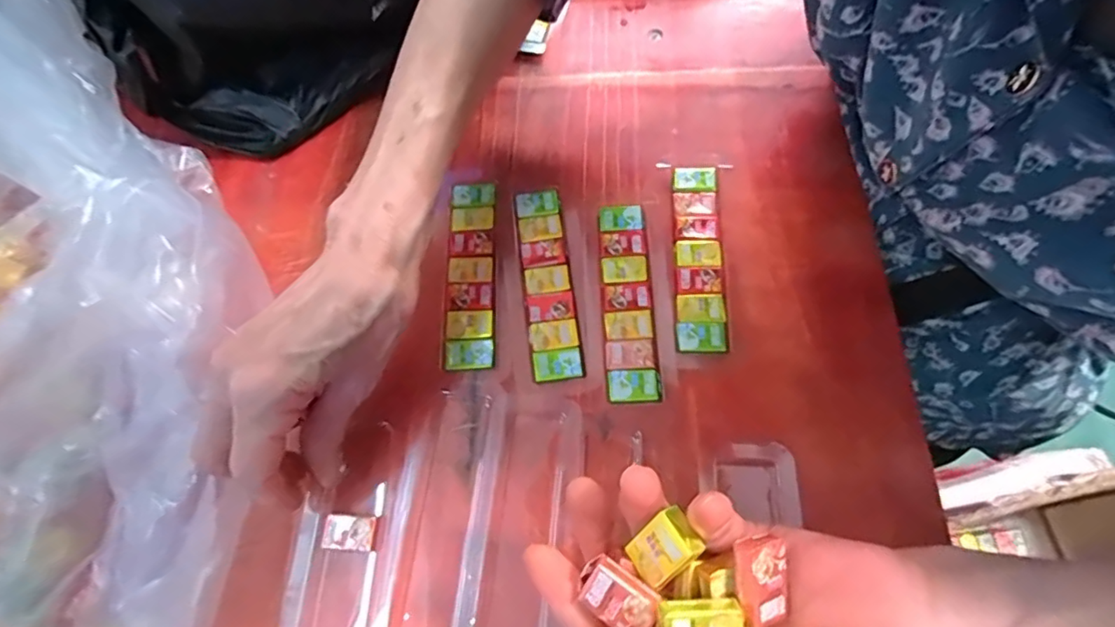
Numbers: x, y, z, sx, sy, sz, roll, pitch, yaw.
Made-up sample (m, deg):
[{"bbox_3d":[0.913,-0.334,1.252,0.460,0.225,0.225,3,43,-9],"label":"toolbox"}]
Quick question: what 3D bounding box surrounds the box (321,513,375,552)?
[{"bbox_3d":[-0.101,0.106,0.264,0.025,0.004,0.016,2,68,2],"label":"box"}]

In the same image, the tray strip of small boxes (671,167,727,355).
[{"bbox_3d":[0.080,-0.033,0.315,0.026,0.008,0.118,2,68,2],"label":"tray strip of small boxes"}]

